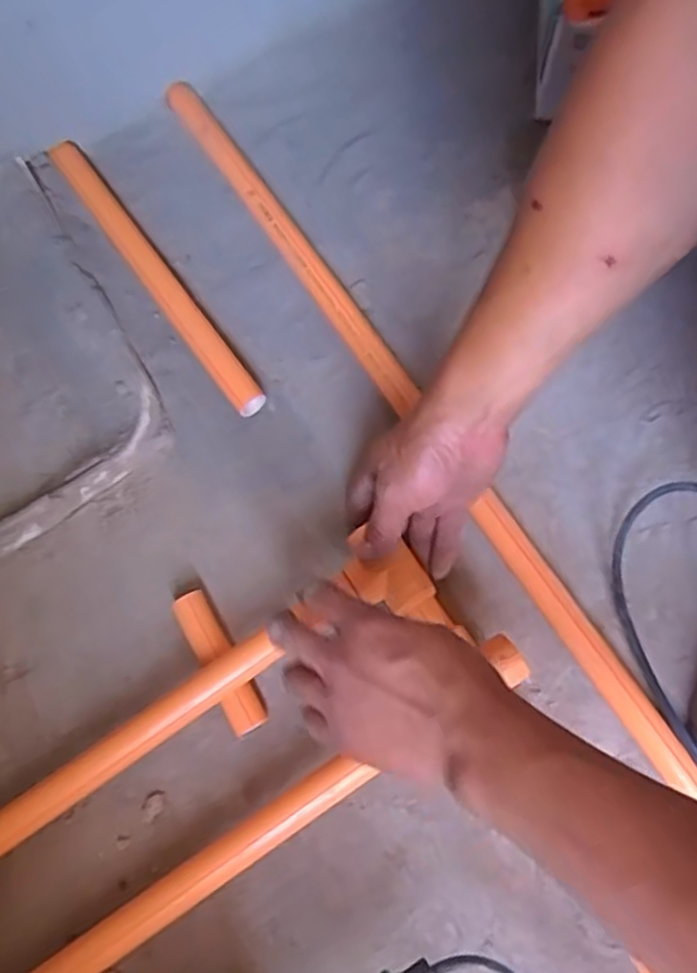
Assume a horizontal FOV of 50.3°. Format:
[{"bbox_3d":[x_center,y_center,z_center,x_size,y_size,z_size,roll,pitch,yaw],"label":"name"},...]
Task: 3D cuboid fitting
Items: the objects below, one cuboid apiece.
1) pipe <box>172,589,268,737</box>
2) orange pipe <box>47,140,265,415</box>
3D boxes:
[{"bbox_3d":[-0.095,0.128,0.545,0.026,0.023,0.107,-28,74,-10],"label":"pipe"},{"bbox_3d":[-0.165,-0.182,0.642,0.029,0.028,0.311,-34,76,-12],"label":"orange pipe"}]

